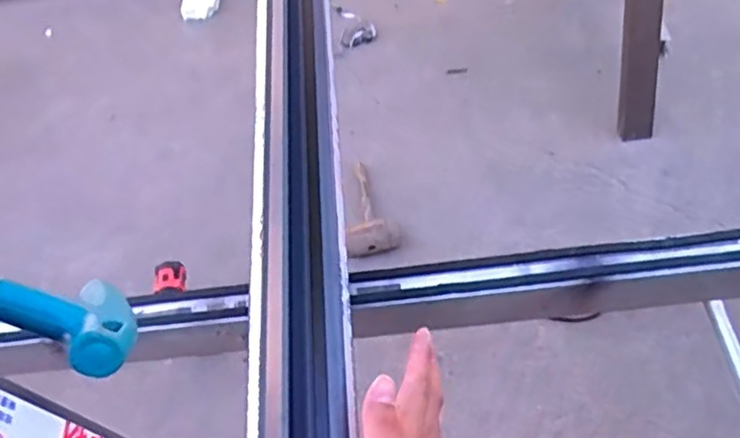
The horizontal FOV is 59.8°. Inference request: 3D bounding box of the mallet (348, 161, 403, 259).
[{"bbox_3d":[0.005,-0.042,1.670,0.146,0.059,0.319,-5,56,7],"label":"mallet"}]

